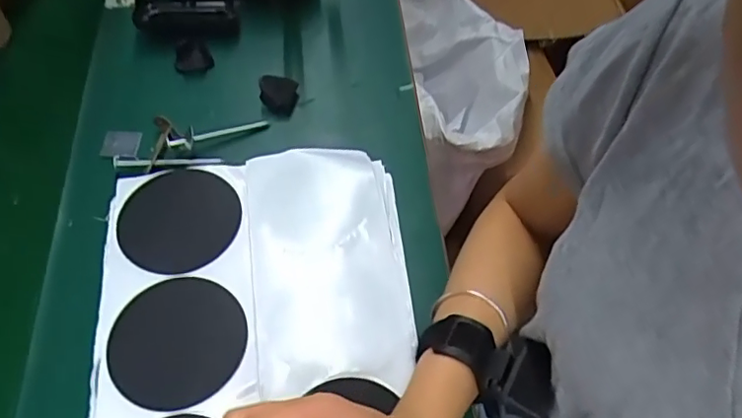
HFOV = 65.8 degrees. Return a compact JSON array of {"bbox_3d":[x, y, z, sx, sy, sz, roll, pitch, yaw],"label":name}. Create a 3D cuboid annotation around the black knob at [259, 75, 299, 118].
[{"bbox_3d":[-0.092,-0.115,0.578,0.035,0.039,0.039,-7,53,-1],"label":"black knob"}]

